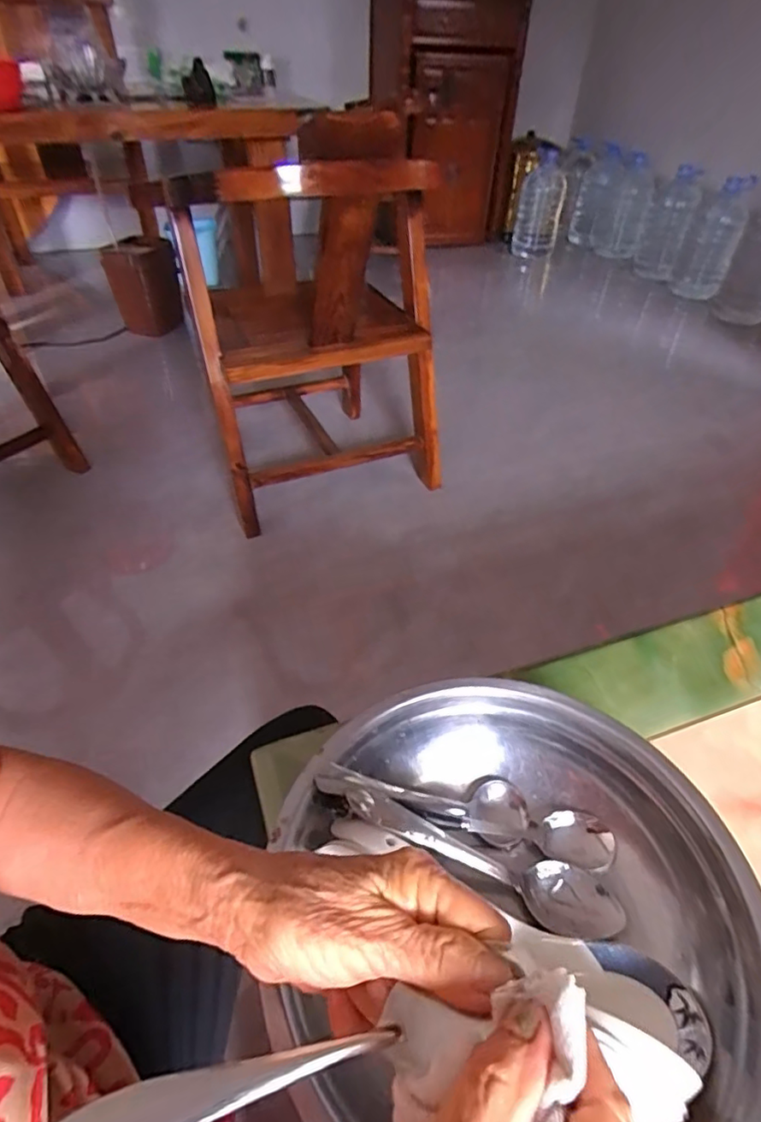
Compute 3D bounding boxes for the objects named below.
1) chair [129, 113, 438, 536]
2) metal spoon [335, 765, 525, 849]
[{"bbox_3d":[-0.179,-0.580,1.305,0.531,0.733,0.604,-19,47,-20],"label":"chair"},{"bbox_3d":[0.034,0.156,0.370,0.134,0.027,0.038,15,42,-13],"label":"metal spoon"}]

